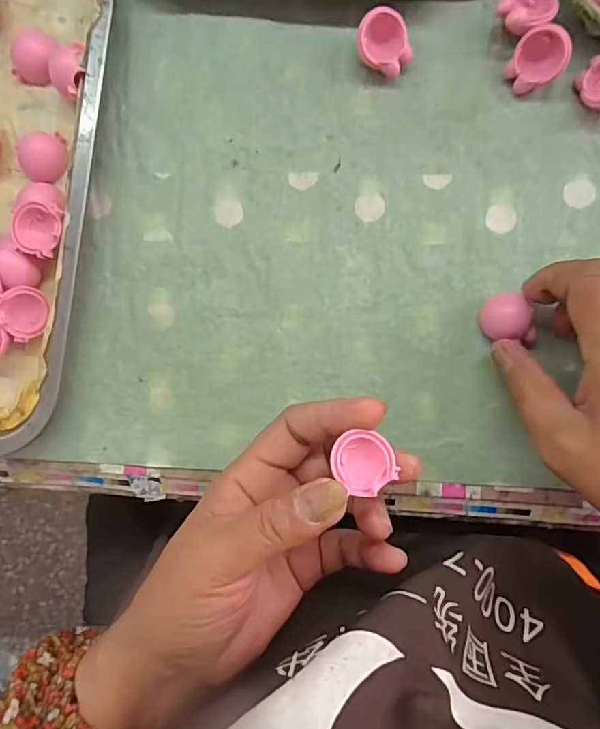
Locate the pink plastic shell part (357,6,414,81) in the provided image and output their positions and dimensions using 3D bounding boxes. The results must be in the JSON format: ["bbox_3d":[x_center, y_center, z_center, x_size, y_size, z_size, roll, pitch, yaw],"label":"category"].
[{"bbox_3d":[0.049,-0.183,0.287,0.031,0.020,0.029,0,91,3],"label":"pink plastic shell part"}]

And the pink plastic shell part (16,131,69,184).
[{"bbox_3d":[-0.153,-0.124,0.300,0.028,0.010,0.028,0,91,3],"label":"pink plastic shell part"}]

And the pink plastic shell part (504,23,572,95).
[{"bbox_3d":[0.133,-0.171,0.281,0.028,0.021,0.028,0,91,3],"label":"pink plastic shell part"}]

